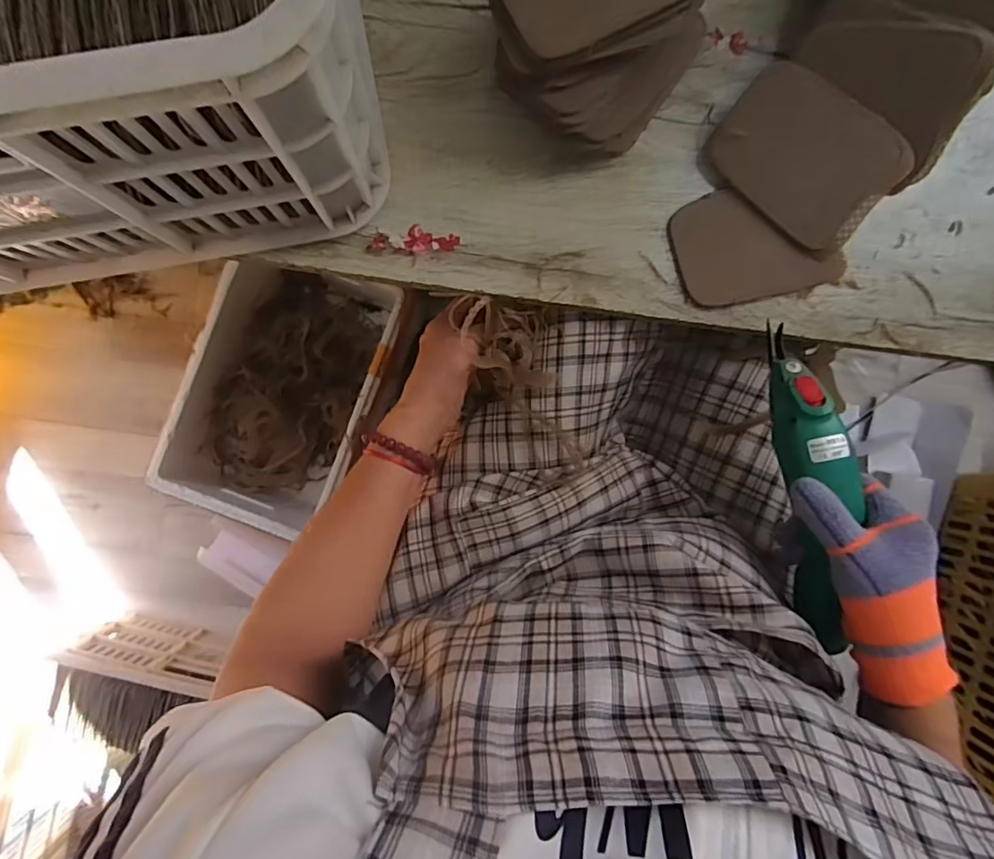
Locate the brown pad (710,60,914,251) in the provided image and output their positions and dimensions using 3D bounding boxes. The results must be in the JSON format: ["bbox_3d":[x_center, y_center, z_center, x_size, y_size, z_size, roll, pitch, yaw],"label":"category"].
[{"bbox_3d":[0.219,-0.195,0.378,0.118,0.014,0.083,39,112,-1],"label":"brown pad"}]

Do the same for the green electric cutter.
[{"bbox_3d":[0.225,0.044,0.383,0.038,0.054,0.233,-9,94,-3],"label":"green electric cutter"}]

